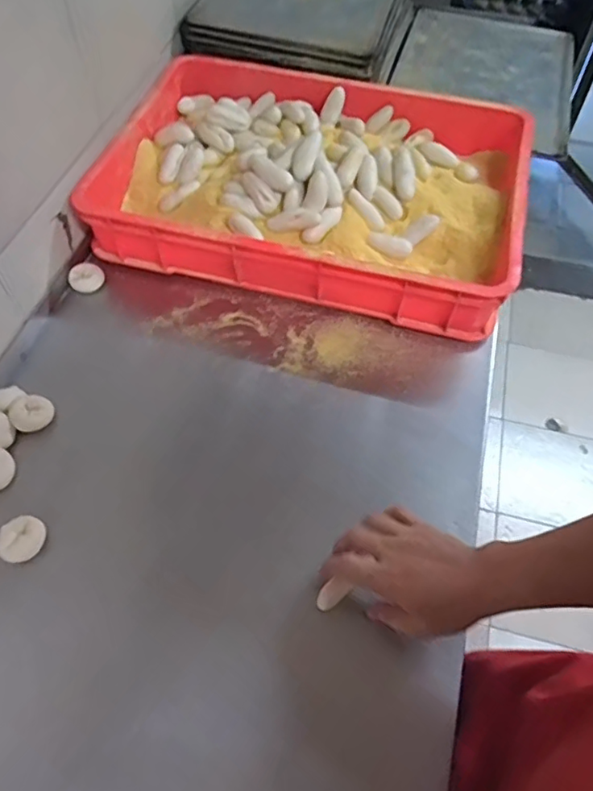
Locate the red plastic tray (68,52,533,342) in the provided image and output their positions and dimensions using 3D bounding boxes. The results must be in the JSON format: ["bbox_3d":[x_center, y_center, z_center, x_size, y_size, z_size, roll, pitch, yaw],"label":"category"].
[{"bbox_3d":[0.030,-0.332,0.872,0.605,0.103,0.431,14,58,8],"label":"red plastic tray"}]

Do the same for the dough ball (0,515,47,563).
[{"bbox_3d":[-0.294,0.154,0.598,0.040,0.022,0.048,19,58,11],"label":"dough ball"}]

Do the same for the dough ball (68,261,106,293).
[{"bbox_3d":[-0.305,-0.174,0.809,0.048,0.024,0.044,0,57,0],"label":"dough ball"}]

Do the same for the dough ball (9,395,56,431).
[{"bbox_3d":[-0.321,0.023,0.679,0.048,0.025,0.048,0,57,0],"label":"dough ball"}]

